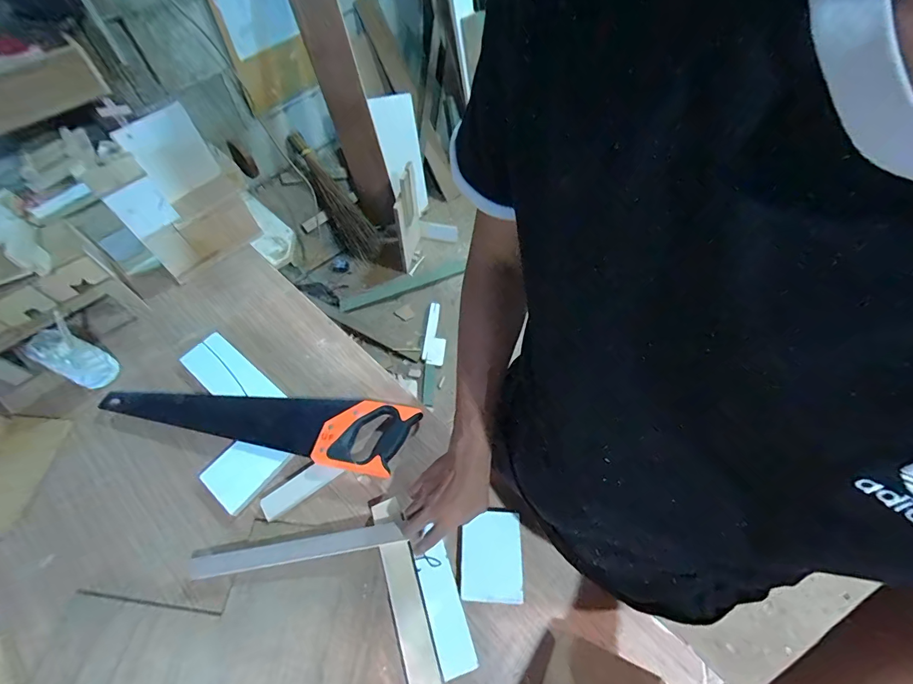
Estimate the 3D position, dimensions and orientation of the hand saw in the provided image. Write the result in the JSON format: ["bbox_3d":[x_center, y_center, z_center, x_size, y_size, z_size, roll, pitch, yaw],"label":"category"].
[{"bbox_3d":[-0.323,0.112,0.670,0.505,0.028,0.113,11,60,7],"label":"hand saw"}]

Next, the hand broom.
[{"bbox_3d":[-0.522,-0.615,1.789,0.172,0.579,0.089,-46,27,-26],"label":"hand broom"}]

